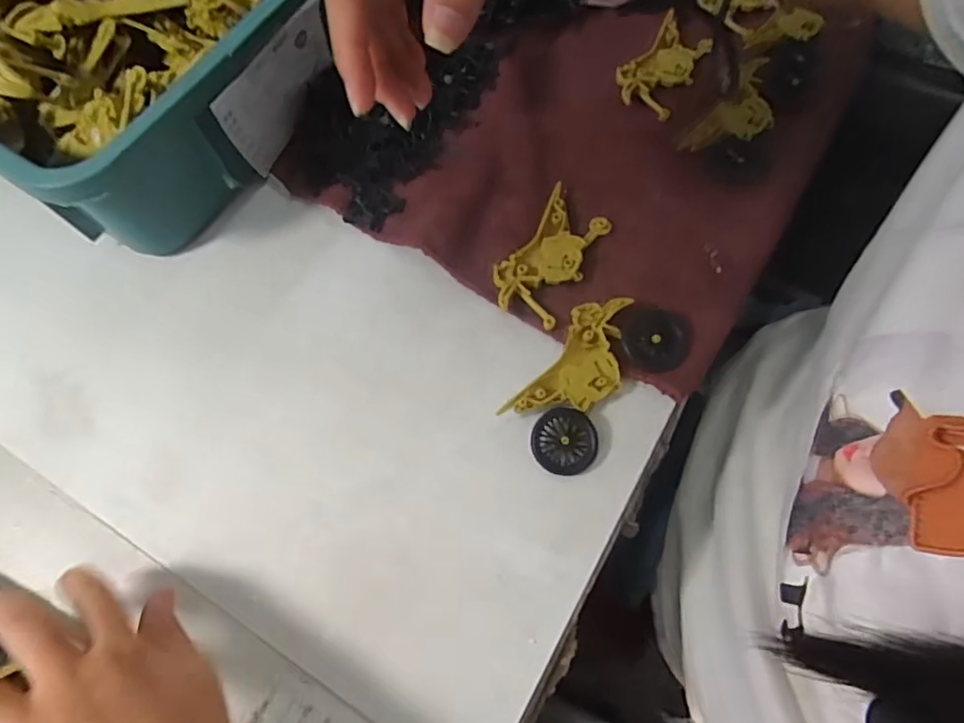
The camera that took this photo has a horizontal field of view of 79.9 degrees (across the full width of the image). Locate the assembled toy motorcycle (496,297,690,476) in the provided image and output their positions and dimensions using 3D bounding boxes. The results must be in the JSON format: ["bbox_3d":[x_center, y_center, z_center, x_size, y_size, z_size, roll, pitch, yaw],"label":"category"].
[{"bbox_3d":[0.068,0.009,0.351,0.062,0.026,0.117,41,75,18],"label":"assembled toy motorcycle"}]

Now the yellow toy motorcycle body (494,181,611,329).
[{"bbox_3d":[0.045,-0.068,0.384,0.049,0.017,0.096,27,71,14],"label":"yellow toy motorcycle body"}]

